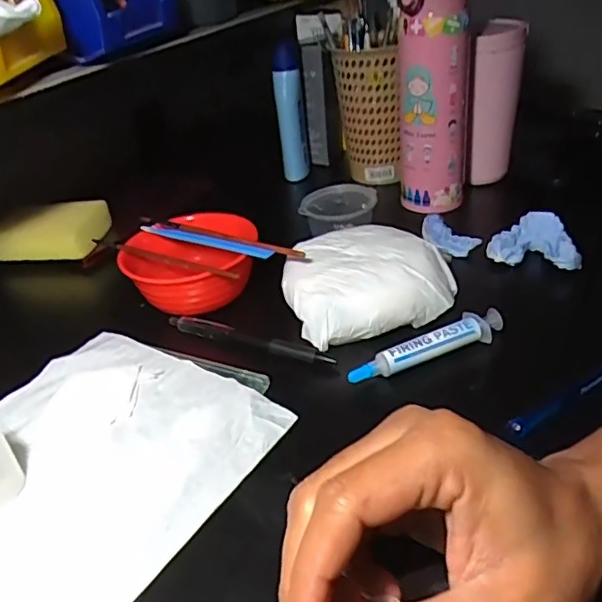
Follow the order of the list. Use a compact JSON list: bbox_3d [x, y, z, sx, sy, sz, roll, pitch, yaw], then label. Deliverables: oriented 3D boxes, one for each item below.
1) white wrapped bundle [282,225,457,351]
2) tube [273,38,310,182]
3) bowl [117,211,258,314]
[{"bbox_3d":[0.050,-0.018,0.447,0.125,0.035,0.098,-15,35,-12],"label":"white wrapped bundle"},{"bbox_3d":[-0.011,-0.217,0.671,0.031,0.144,0.038,-6,34,1],"label":"tube"},{"bbox_3d":[-0.091,-0.032,0.482,0.112,0.046,0.085,-5,34,2],"label":"bowl"}]

